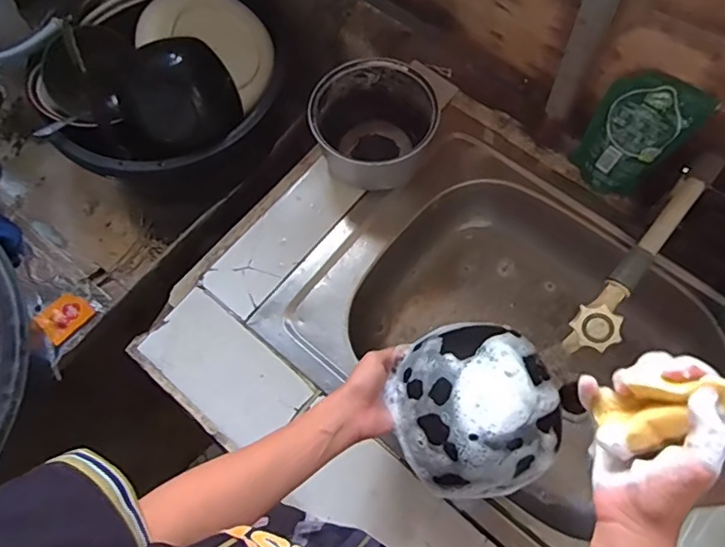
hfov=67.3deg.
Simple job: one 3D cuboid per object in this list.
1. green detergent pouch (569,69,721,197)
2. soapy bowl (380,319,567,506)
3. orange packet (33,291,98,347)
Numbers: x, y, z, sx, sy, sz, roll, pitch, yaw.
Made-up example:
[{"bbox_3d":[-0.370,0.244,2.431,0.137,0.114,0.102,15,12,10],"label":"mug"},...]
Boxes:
[{"bbox_3d":[0.368,-0.194,0.735,0.114,0.188,0.055,40,54,14],"label":"green detergent pouch"},{"bbox_3d":[0.117,0.136,0.560,0.163,0.066,0.174,-1,69,2],"label":"soapy bowl"},{"bbox_3d":[-0.513,0.072,0.931,0.071,0.018,0.079,39,75,14],"label":"orange packet"}]

